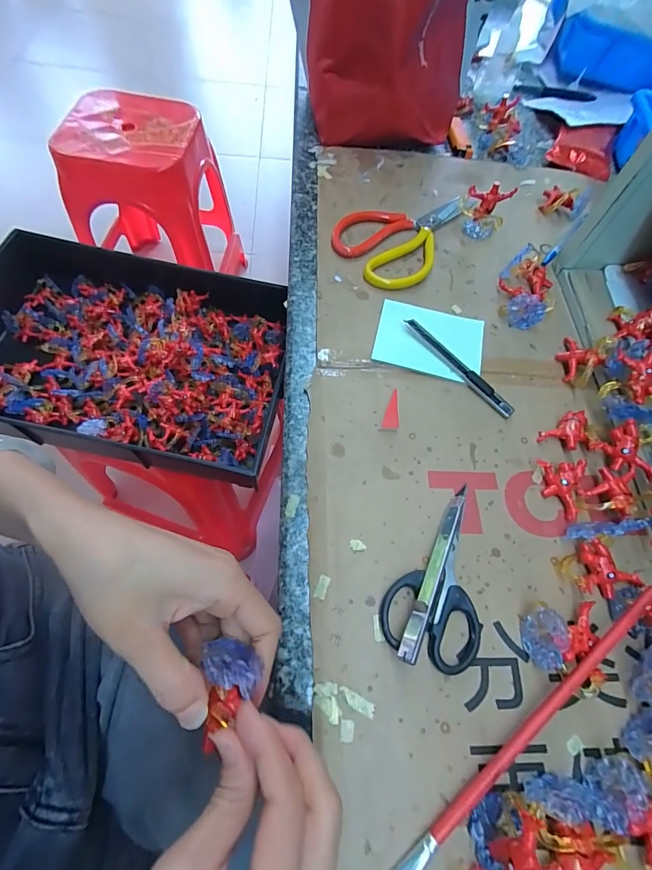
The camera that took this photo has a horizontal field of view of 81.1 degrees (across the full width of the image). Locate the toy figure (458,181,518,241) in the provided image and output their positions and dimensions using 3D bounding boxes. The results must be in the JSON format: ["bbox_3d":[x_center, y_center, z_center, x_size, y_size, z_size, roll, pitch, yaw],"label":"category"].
[{"bbox_3d":[0.175,-0.249,0.421,0.049,0.046,0.027,16,64,3],"label":"toy figure"}]

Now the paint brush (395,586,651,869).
[{"bbox_3d":[0.125,0.180,0.230,0.259,0.013,0.011,-32,71,-18],"label":"paint brush"}]

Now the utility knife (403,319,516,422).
[{"bbox_3d":[0.120,-0.062,0.346,0.013,0.015,0.123,-39,73,-21],"label":"utility knife"}]

